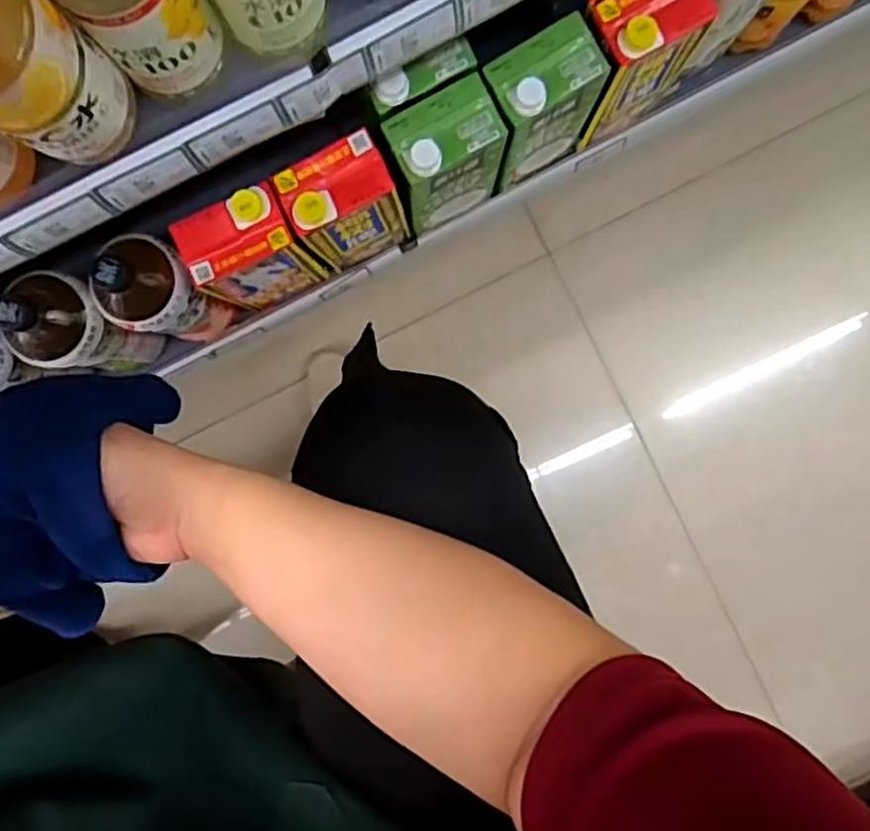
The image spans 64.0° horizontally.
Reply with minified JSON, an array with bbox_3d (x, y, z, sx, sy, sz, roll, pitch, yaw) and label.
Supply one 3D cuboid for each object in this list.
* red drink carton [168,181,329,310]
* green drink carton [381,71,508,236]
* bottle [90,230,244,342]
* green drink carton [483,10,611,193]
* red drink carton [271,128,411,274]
[{"bbox_3d":[-0.169,-0.149,0.653,0.096,0.169,0.062,-27,92,1],"label":"red drink carton"},{"bbox_3d":[0.007,-0.236,0.647,0.099,0.178,0.064,-27,92,1],"label":"green drink carton"},{"bbox_3d":[-0.253,-0.114,0.653,0.073,0.201,0.078,0,92,0],"label":"bottle"},{"bbox_3d":[0.091,-0.282,0.644,0.098,0.182,0.063,-31,92,2],"label":"green drink carton"},{"bbox_3d":[-0.082,-0.193,0.662,0.092,0.187,0.062,-29,92,2],"label":"red drink carton"}]

